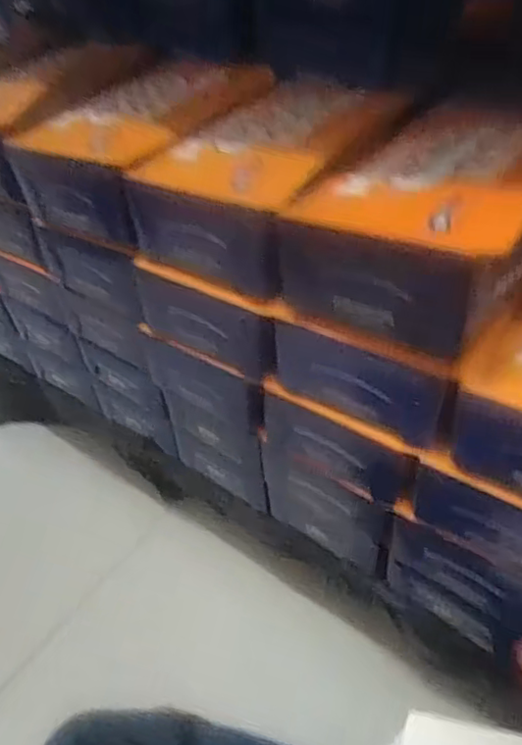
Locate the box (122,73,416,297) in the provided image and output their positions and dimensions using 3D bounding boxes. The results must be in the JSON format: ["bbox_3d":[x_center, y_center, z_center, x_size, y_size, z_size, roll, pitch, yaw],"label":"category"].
[{"bbox_3d":[0.012,-0.133,0.412,0.116,0.064,0.160,27,54,29],"label":"box"}]

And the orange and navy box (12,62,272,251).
[{"bbox_3d":[-0.078,-0.171,0.471,0.124,0.071,0.175,28,54,30],"label":"orange and navy box"}]

